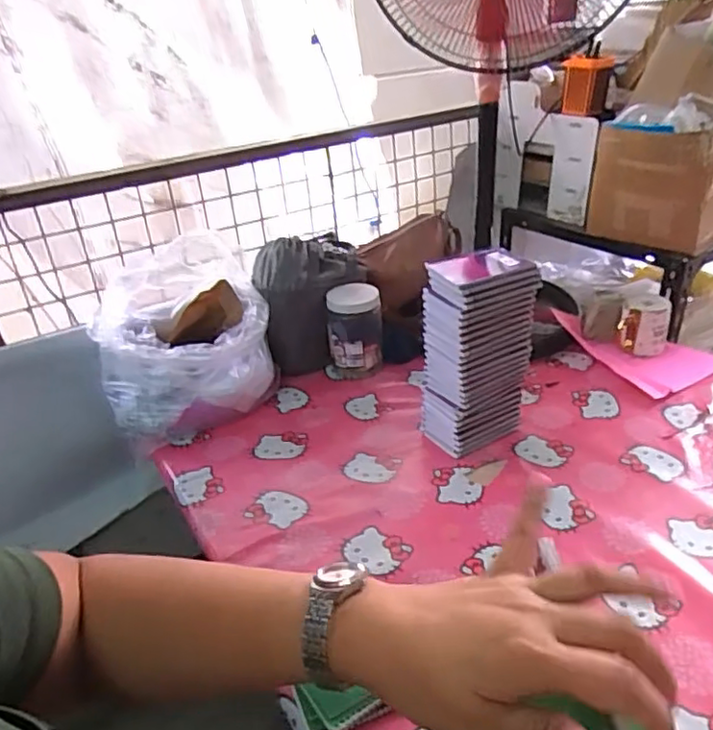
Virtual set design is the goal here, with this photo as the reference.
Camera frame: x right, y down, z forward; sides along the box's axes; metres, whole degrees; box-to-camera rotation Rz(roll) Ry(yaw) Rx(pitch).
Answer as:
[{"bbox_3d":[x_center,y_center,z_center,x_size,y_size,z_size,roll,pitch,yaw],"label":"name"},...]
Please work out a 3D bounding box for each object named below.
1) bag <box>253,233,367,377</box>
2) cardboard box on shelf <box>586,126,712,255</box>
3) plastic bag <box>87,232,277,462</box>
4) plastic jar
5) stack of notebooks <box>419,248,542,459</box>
[{"bbox_3d":[-0.078,-0.114,1.188,0.208,0.249,0.114,-18,32,-23],"label":"bag"},{"bbox_3d":[0.656,-0.378,1.242,0.334,0.202,0.251,-26,35,-32],"label":"cardboard box on shelf"},{"bbox_3d":[-0.305,-0.045,1.101,0.286,0.248,0.259,-14,30,-16],"label":"plastic bag"},{"bbox_3d":[-0.007,-0.061,1.159,0.107,0.157,0.079,-4,29,2],"label":"plastic jar"},{"bbox_3d":[0.178,-0.013,0.933,0.144,0.285,0.100,-19,32,-25],"label":"stack of notebooks"}]

